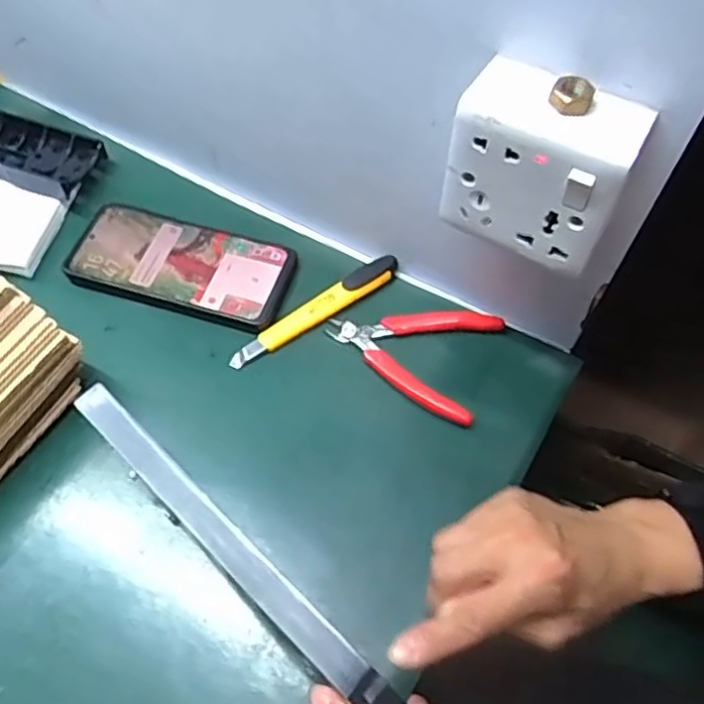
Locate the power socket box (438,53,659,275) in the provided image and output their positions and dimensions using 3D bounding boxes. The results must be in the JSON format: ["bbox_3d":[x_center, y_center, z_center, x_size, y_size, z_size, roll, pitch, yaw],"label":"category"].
[{"bbox_3d":[0.098,-0.097,0.351,0.085,0.086,0.045,30,62,17],"label":"power socket box"}]

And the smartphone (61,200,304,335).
[{"bbox_3d":[-0.131,-0.068,0.521,0.166,0.013,0.081,14,58,8],"label":"smartphone"}]

